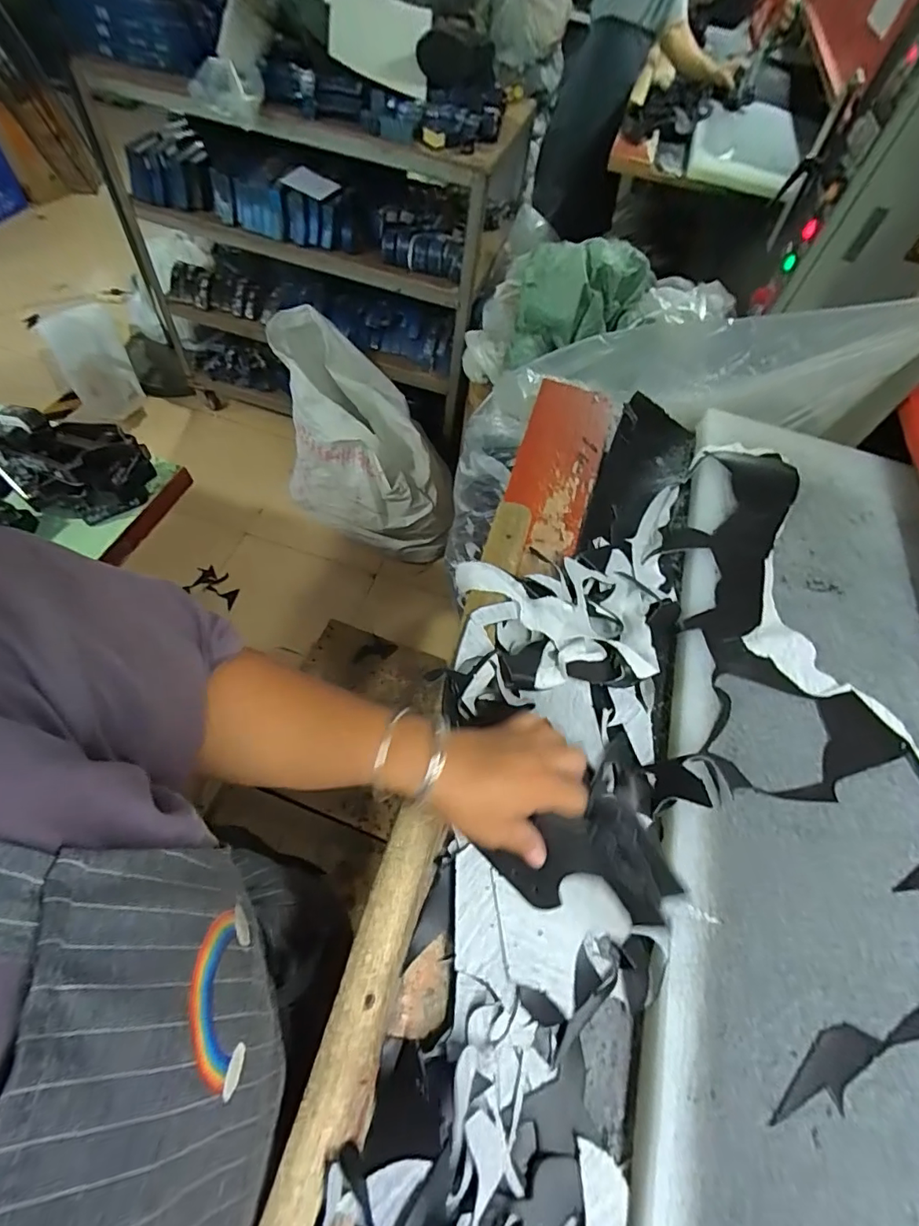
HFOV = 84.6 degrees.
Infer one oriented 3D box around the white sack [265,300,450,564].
[{"bbox_3d":[-0.292,-0.531,1.651,0.547,0.574,0.433,0,61,-8],"label":"white sack"}]

